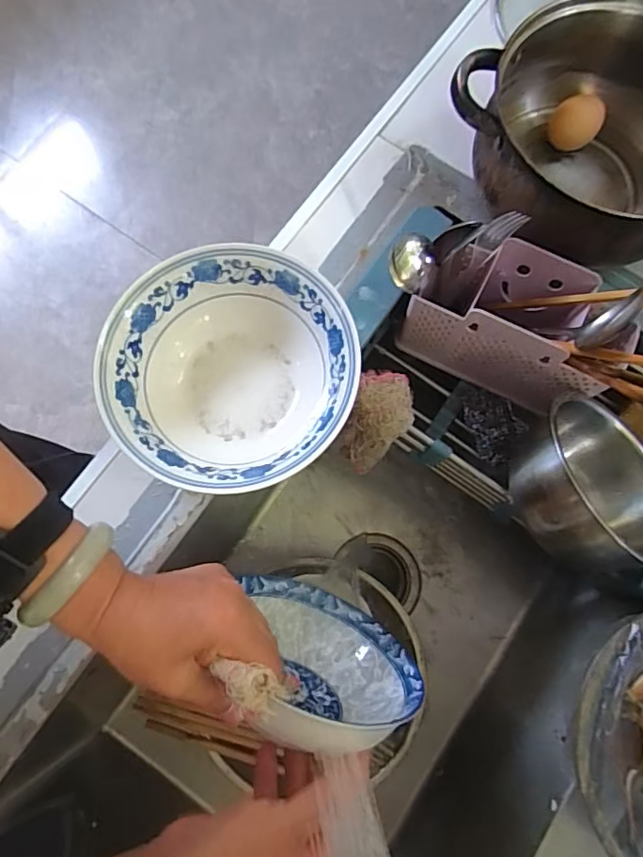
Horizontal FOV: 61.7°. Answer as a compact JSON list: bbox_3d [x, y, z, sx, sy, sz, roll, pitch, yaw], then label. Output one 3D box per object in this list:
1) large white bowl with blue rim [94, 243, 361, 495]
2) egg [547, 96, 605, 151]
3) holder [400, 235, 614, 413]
[{"bbox_3d":[-0.072,-0.044,0.437,0.191,0.072,0.190,0,77,-1],"label":"large white bowl with blue rim"},{"bbox_3d":[0.240,-0.288,0.513,0.037,0.041,0.040,0,77,-1],"label":"egg"},{"bbox_3d":[0.170,-0.097,0.497,0.164,0.126,0.080,27,78,5],"label":"holder"}]

